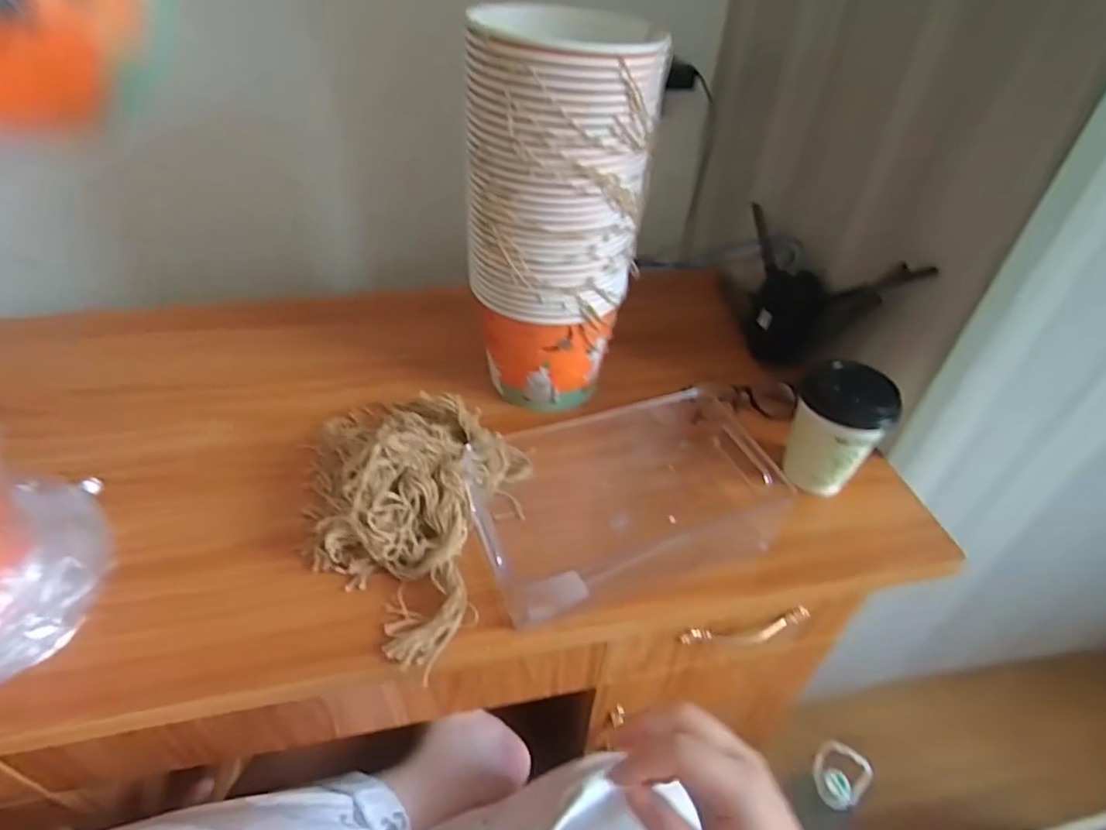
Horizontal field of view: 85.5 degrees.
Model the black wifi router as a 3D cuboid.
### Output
[{"bbox_3d":[0.295,-0.162,0.748,0.061,0.184,0.319,-6,43,-11],"label":"black wifi router"}]

